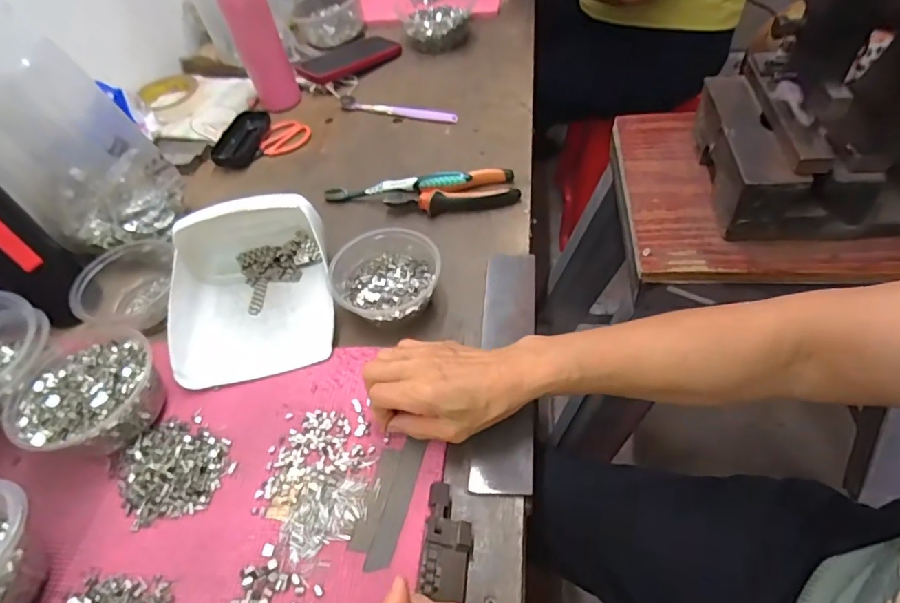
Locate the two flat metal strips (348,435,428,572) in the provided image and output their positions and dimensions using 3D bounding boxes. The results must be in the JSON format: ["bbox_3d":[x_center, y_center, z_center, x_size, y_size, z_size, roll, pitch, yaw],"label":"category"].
[{"bbox_3d":[-0.048,0.151,0.400,0.034,0.004,0.095,10,54,13],"label":"two flat metal strips"}]

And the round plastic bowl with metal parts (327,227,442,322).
[{"bbox_3d":[-0.064,-0.022,0.518,0.106,0.051,0.102,-3,52,4],"label":"round plastic bowl with metal parts"}]

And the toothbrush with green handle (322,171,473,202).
[{"bbox_3d":[-0.067,-0.136,0.619,0.183,0.017,0.014,-3,51,19],"label":"toothbrush with green handle"}]

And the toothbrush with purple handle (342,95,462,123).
[{"bbox_3d":[-0.076,-0.278,0.753,0.182,0.009,0.018,14,55,16],"label":"toothbrush with purple handle"}]

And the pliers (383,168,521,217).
[{"bbox_3d":[0.003,-0.126,0.616,0.151,0.031,0.046,-7,52,1],"label":"pliers"}]

